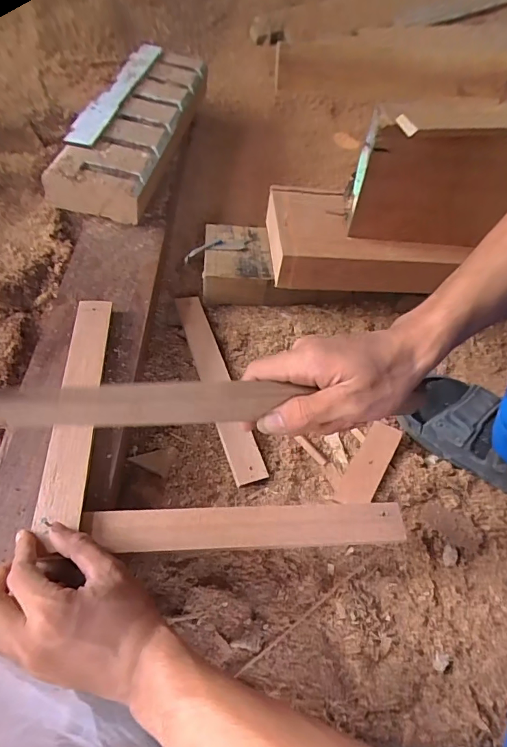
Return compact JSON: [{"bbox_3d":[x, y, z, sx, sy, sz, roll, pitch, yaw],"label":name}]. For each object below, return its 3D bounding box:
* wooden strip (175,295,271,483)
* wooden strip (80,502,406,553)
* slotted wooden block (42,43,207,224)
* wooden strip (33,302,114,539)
[{"bbox_3d":[-0.048,0.004,0.557,0.037,0.011,0.296,-13,55,-15],"label":"wooden strip"},{"bbox_3d":[-0.001,0.138,0.394,0.285,0.019,0.036,-1,53,-7],"label":"wooden strip"},{"bbox_3d":[-0.190,-0.430,0.742,0.138,0.061,0.460,9,53,1],"label":"slotted wooden block"},{"bbox_3d":[-0.179,0.023,0.445,0.039,0.011,0.273,-1,51,-7],"label":"wooden strip"}]

